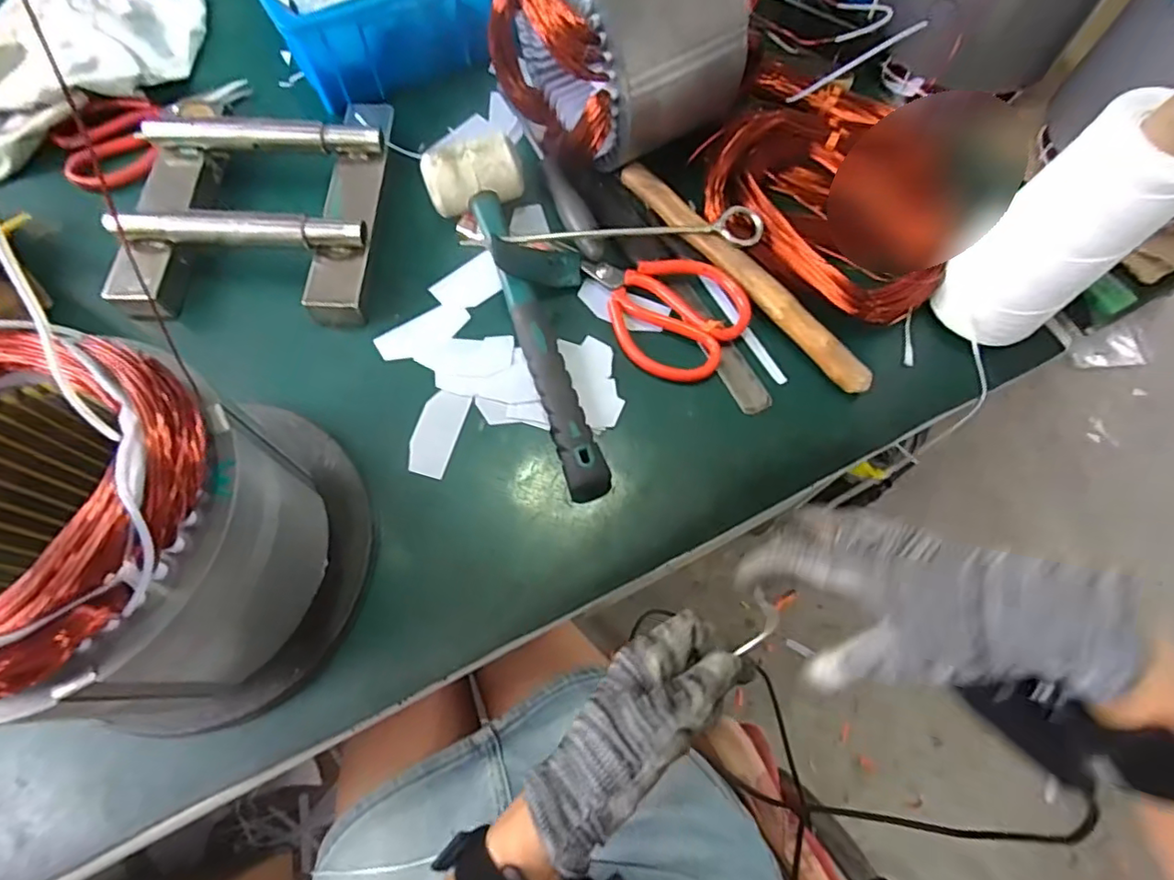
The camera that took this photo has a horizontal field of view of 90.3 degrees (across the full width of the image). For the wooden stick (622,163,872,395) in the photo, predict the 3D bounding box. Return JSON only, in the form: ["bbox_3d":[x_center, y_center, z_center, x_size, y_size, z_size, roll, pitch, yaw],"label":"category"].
[{"bbox_3d":[0.117,-0.127,0.440,0.025,0.019,0.243,-39,74,-15],"label":"wooden stick"}]

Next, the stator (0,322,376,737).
[{"bbox_3d":[-0.204,0.056,0.282,0.138,0.186,0.151,1,68,-1],"label":"stator"}]

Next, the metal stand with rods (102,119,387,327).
[{"bbox_3d":[-0.251,-0.177,0.441,0.182,0.040,0.183,2,68,-1],"label":"metal stand with rods"}]

